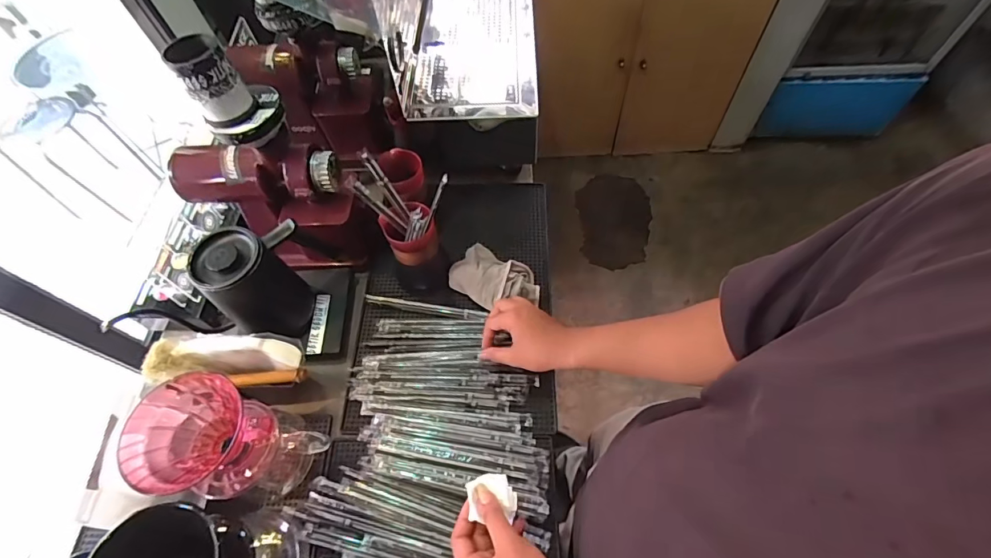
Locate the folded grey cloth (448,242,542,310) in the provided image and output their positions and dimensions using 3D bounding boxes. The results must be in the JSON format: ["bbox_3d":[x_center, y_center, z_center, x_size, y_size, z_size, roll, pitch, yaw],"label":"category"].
[{"bbox_3d":[0.001,-0.002,0.684,0.134,0.040,0.088,30,66,19],"label":"folded grey cloth"}]

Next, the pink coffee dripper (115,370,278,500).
[{"bbox_3d":[-0.305,0.171,0.475,0.123,0.105,0.110,26,64,17],"label":"pink coffee dripper"}]

